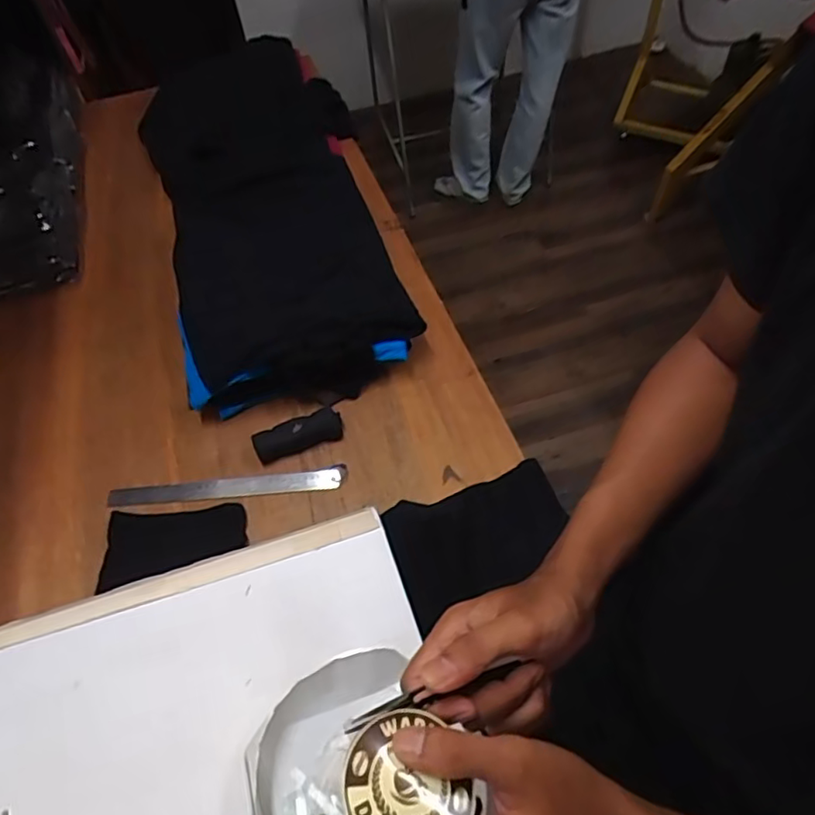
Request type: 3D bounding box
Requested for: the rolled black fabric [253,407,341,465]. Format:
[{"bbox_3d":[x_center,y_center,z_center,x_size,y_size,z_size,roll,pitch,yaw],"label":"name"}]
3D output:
[{"bbox_3d":[-0.158,0.038,0.841,0.126,0.032,0.044,-20,56,-11],"label":"rolled black fabric"}]

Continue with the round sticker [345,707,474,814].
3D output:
[{"bbox_3d":[-0.001,0.186,0.290,0.058,0.005,0.063,7,45,-7],"label":"round sticker"}]

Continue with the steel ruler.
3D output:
[{"bbox_3d":[-0.255,0.113,0.815,0.318,0.007,0.032,-6,58,-1],"label":"steel ruler"}]

